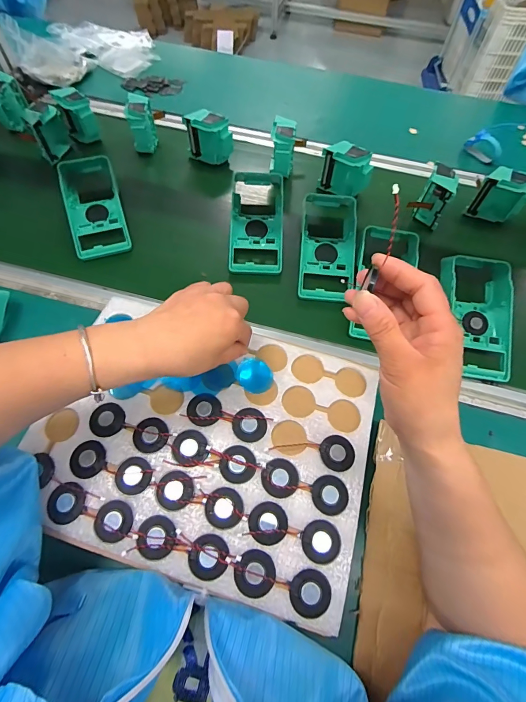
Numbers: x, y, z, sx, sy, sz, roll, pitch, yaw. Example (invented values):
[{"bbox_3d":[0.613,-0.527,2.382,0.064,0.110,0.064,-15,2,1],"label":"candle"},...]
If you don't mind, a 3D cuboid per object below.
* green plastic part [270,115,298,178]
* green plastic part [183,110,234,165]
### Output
[{"bbox_3d":[0.035,-0.354,0.623,0.049,0.079,0.054,6,62,1],"label":"green plastic part"},{"bbox_3d":[-0.096,-0.390,0.652,0.091,0.081,0.037,23,63,10],"label":"green plastic part"}]

